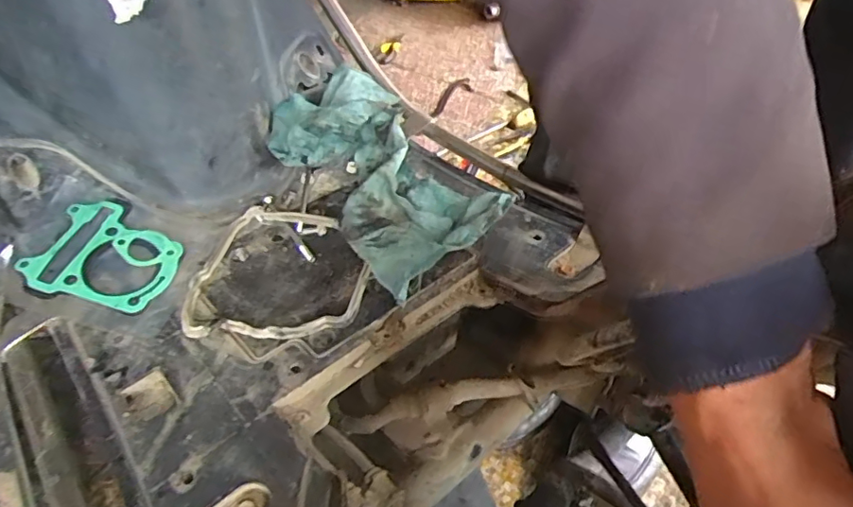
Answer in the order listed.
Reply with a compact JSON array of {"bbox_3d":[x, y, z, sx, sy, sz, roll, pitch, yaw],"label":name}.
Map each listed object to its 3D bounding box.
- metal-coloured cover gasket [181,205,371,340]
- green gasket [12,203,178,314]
[{"bbox_3d":[-0.117,0.013,0.458,0.141,0.015,0.140,0,45,0],"label":"metal-coloured cover gasket"},{"bbox_3d":[-0.264,0.001,0.468,0.110,0.010,0.093,16,52,0],"label":"green gasket"}]

